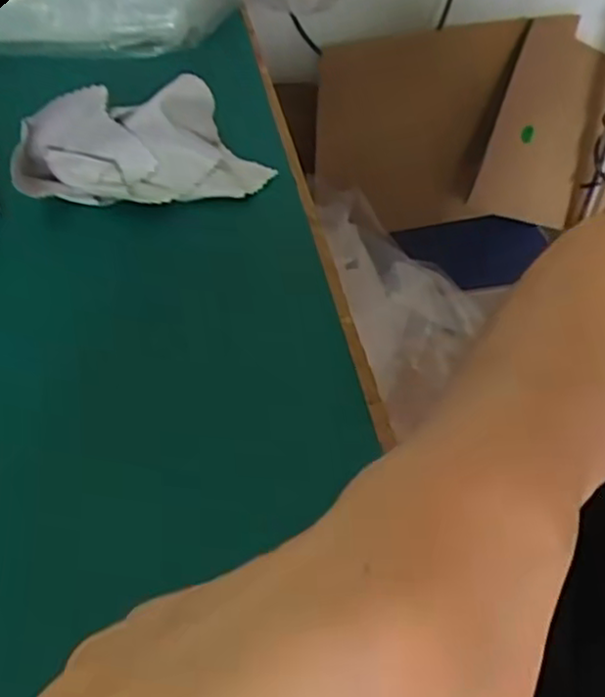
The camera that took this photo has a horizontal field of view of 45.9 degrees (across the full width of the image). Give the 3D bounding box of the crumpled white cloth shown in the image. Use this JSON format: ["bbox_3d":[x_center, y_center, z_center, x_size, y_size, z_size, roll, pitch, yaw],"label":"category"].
[{"bbox_3d":[-0.071,-0.090,0.323,0.111,0.046,0.037,-13,48,-16],"label":"crumpled white cloth"}]

